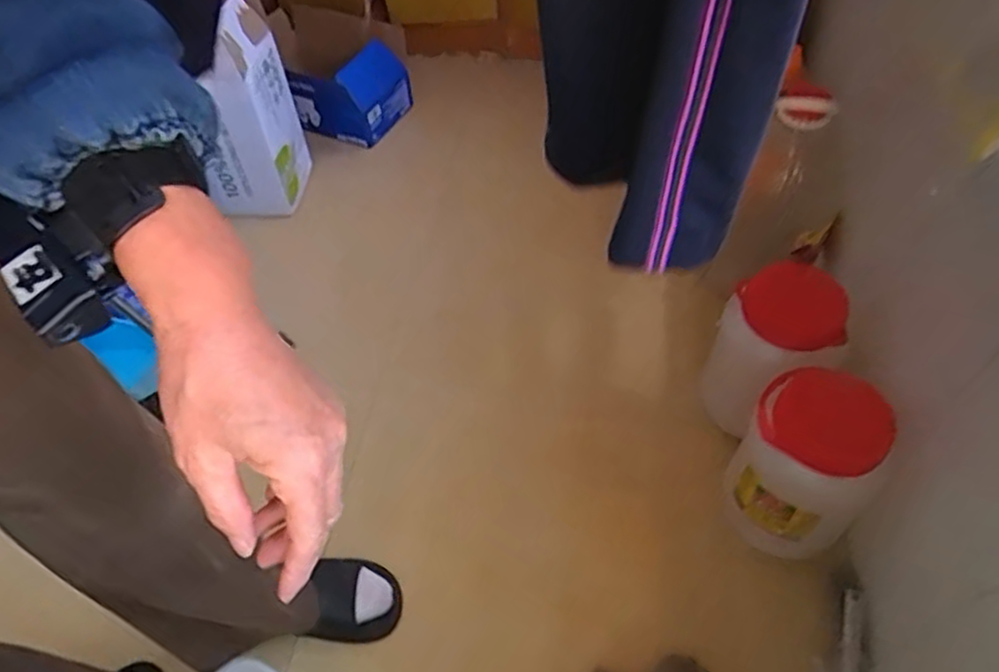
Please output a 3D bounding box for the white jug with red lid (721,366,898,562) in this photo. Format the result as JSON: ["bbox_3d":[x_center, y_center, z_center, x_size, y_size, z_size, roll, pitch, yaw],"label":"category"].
[{"bbox_3d":[0.406,0.185,0.939,0.169,0.271,0.161,0,53,0],"label":"white jug with red lid"}]

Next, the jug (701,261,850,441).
[{"bbox_3d":[0.396,0.034,1.057,0.139,0.265,0.163,2,53,2],"label":"jug"}]

